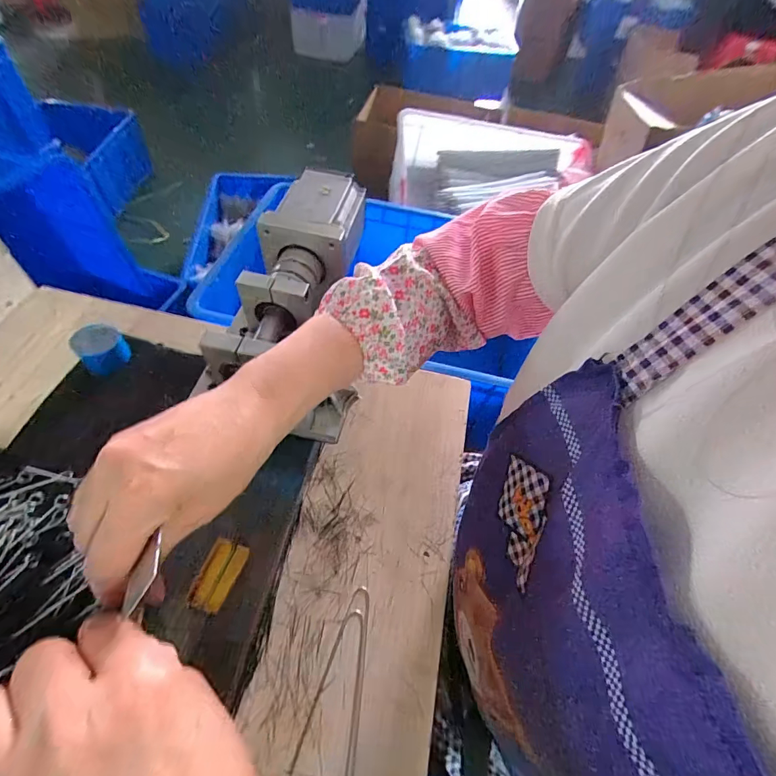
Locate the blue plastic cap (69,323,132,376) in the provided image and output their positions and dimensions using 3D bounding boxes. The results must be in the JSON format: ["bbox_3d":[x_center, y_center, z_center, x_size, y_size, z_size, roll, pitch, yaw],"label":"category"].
[{"bbox_3d":[-0.338,-0.047,0.479,0.049,0.044,0.048,2,57,-3],"label":"blue plastic cap"}]

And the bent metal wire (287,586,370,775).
[{"bbox_3d":[-0.036,0.253,0.339,0.049,0.004,0.153,15,57,5],"label":"bent metal wire"}]

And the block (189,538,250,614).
[{"bbox_3d":[-0.138,0.151,0.328,0.028,0.011,0.052,17,57,6],"label":"block"}]

